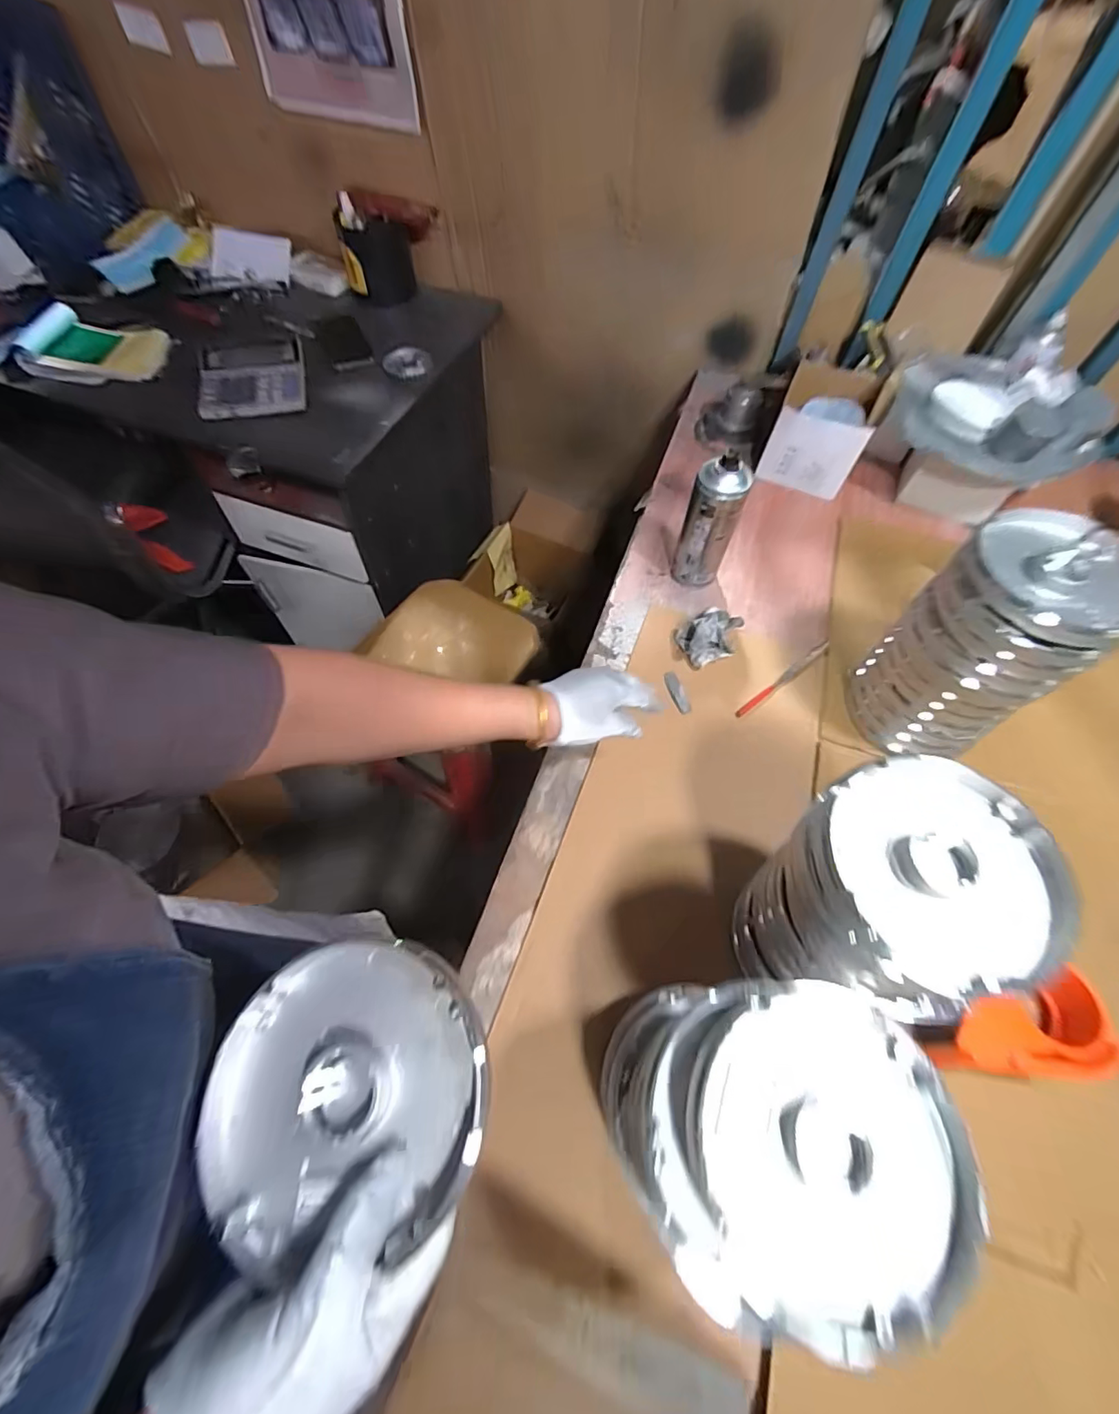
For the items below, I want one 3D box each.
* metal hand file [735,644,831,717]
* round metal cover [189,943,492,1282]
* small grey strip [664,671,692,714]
[{"bbox_3d":[0.277,-0.035,0.656,0.166,0.004,0.011,-34,66,-19],"label":"metal hand file"},{"bbox_3d":[-0.106,0.189,0.267,0.136,0.035,0.124,-7,61,-5],"label":"round metal cover"},{"bbox_3d":[0.141,-0.016,0.636,0.013,0.014,0.055,-18,62,-11],"label":"small grey strip"}]

